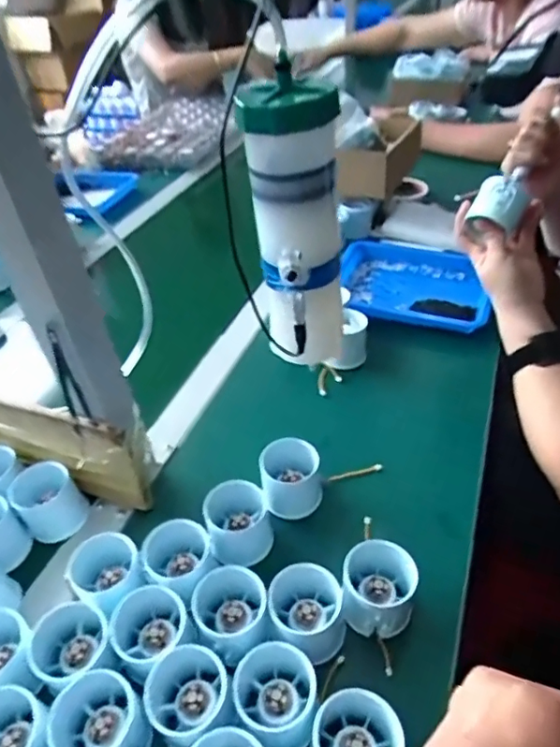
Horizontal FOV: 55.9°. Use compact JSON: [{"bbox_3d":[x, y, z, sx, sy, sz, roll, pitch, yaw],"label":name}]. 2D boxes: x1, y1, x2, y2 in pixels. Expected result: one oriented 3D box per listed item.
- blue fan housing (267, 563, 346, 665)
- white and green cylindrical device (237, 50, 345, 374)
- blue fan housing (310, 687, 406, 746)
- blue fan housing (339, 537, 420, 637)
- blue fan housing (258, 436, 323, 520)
[{"bbox_3d":[0.019,0.172,0.383,0.053,0.040,0.050,-4,41,3],"label":"blue fan housing"},{"bbox_3d":[0.011,-0.092,0.348,0.053,0.177,0.052,-4,41,3],"label":"white and green cylindrical device"},{"bbox_3d":[0.047,0.224,0.327,0.059,0.042,0.058,20,48,28],"label":"blue fan housing"},{"bbox_3d":[0.074,0.161,0.394,0.050,0.053,0.051,7,43,16],"label":"blue fan housing"},{"bbox_3d":[0.011,0.095,0.490,0.055,0.050,0.052,-10,41,-3],"label":"blue fan housing"}]

